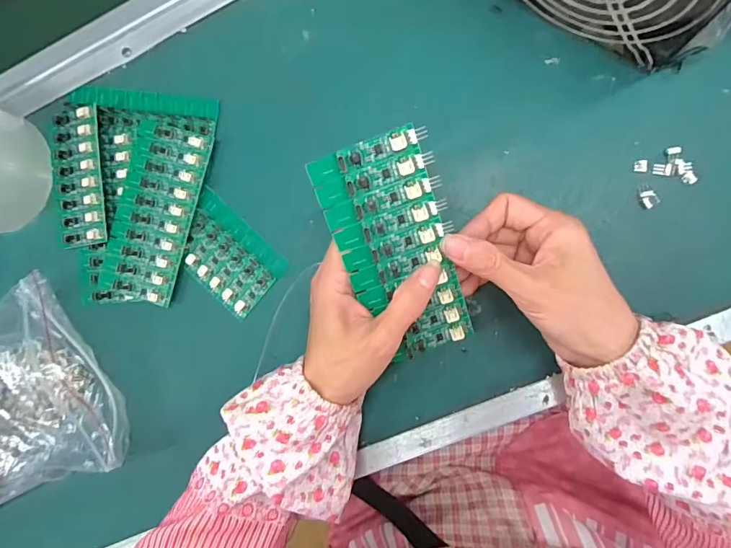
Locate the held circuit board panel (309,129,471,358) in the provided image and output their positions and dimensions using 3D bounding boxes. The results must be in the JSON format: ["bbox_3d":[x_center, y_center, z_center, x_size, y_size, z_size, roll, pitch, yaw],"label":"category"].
[{"bbox_3d":[0.023,-0.012,0.271,0.067,0.008,0.138,-21,112,9],"label":"held circuit board panel"}]

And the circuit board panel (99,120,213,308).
[{"bbox_3d":[-0.168,-0.049,0.359,0.063,0.011,0.141,15,92,9],"label":"circuit board panel"}]

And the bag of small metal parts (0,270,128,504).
[{"bbox_3d":[-0.315,0.122,0.361,0.234,0.046,0.160,-29,85,8],"label":"bag of small metal parts"}]

